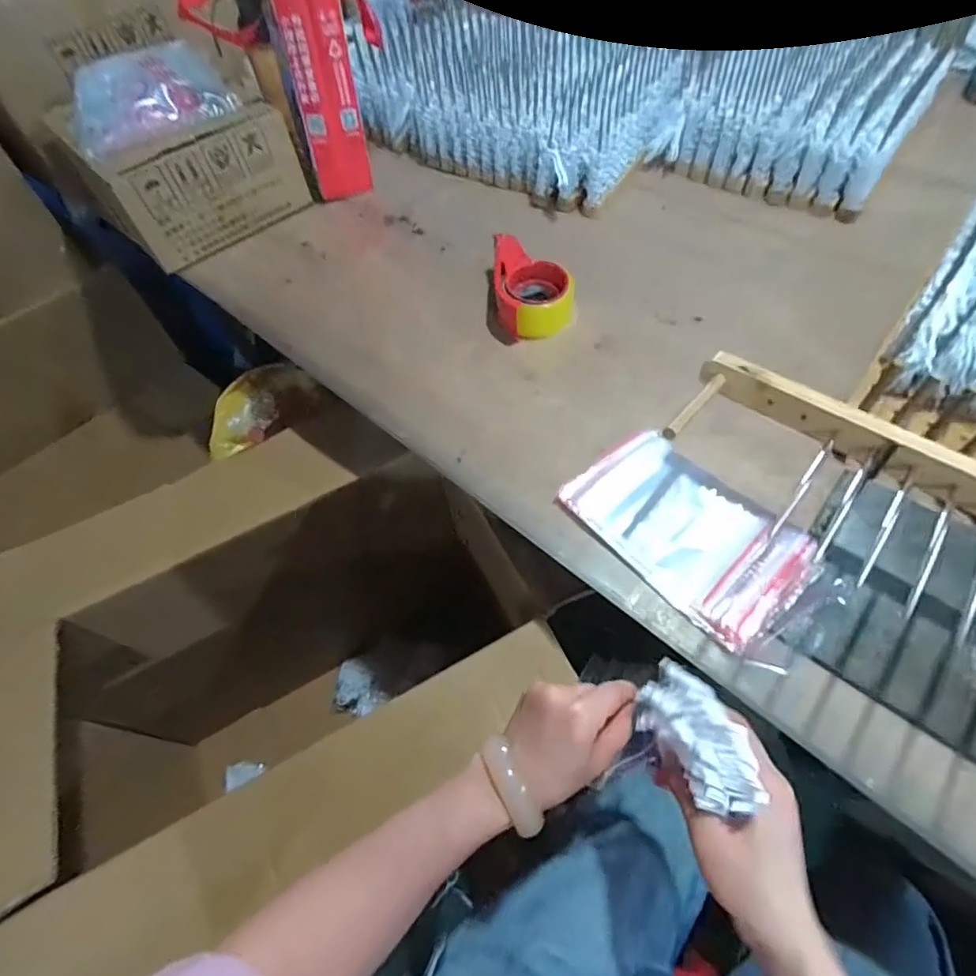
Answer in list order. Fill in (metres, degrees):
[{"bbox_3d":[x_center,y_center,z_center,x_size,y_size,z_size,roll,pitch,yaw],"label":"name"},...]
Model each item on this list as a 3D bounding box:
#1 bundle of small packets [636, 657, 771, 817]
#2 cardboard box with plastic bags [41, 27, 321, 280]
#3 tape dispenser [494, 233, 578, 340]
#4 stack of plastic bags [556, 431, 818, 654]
[{"bbox_3d":[0.139,0.165,0.347,0.046,0.060,0.091,-27,58,-12],"label":"bundle of small packets"},{"bbox_3d":[-0.524,-0.563,0.882,0.284,0.207,0.286,-40,62,-20],"label":"cardboard box with plastic bags"},{"bbox_3d":[0.060,-0.273,0.704,0.104,0.062,0.156,-5,56,2],"label":"tape dispenser"},{"bbox_3d":[0.188,0.039,0.506,0.129,0.022,0.213,-38,61,-19],"label":"stack of plastic bags"}]

